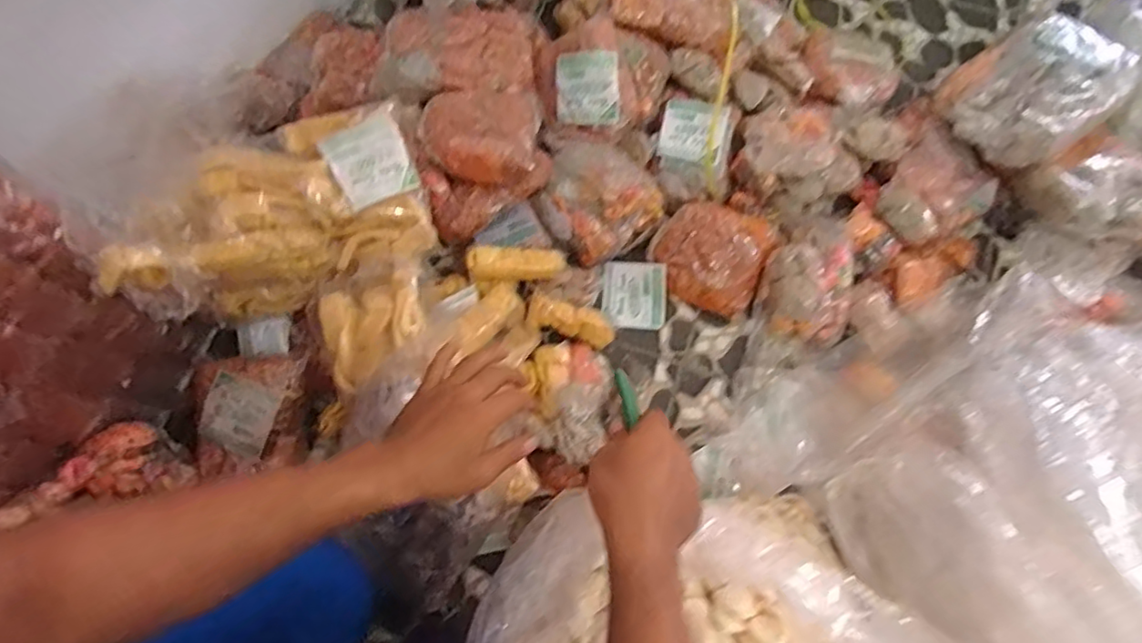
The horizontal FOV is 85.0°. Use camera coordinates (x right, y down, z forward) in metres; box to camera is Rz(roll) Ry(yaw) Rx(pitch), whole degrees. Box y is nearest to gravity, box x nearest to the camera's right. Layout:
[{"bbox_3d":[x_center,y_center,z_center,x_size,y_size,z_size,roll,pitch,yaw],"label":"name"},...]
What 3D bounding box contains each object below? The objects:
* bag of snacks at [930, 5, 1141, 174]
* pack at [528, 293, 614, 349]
[{"bbox_3d":[0.707,-0.358,0.942,0.293,0.074,0.192,-34,76,-11],"label":"bag of snacks"},{"bbox_3d":[0.004,-0.001,0.887,0.135,0.026,0.049,20,71,-25],"label":"pack"}]

